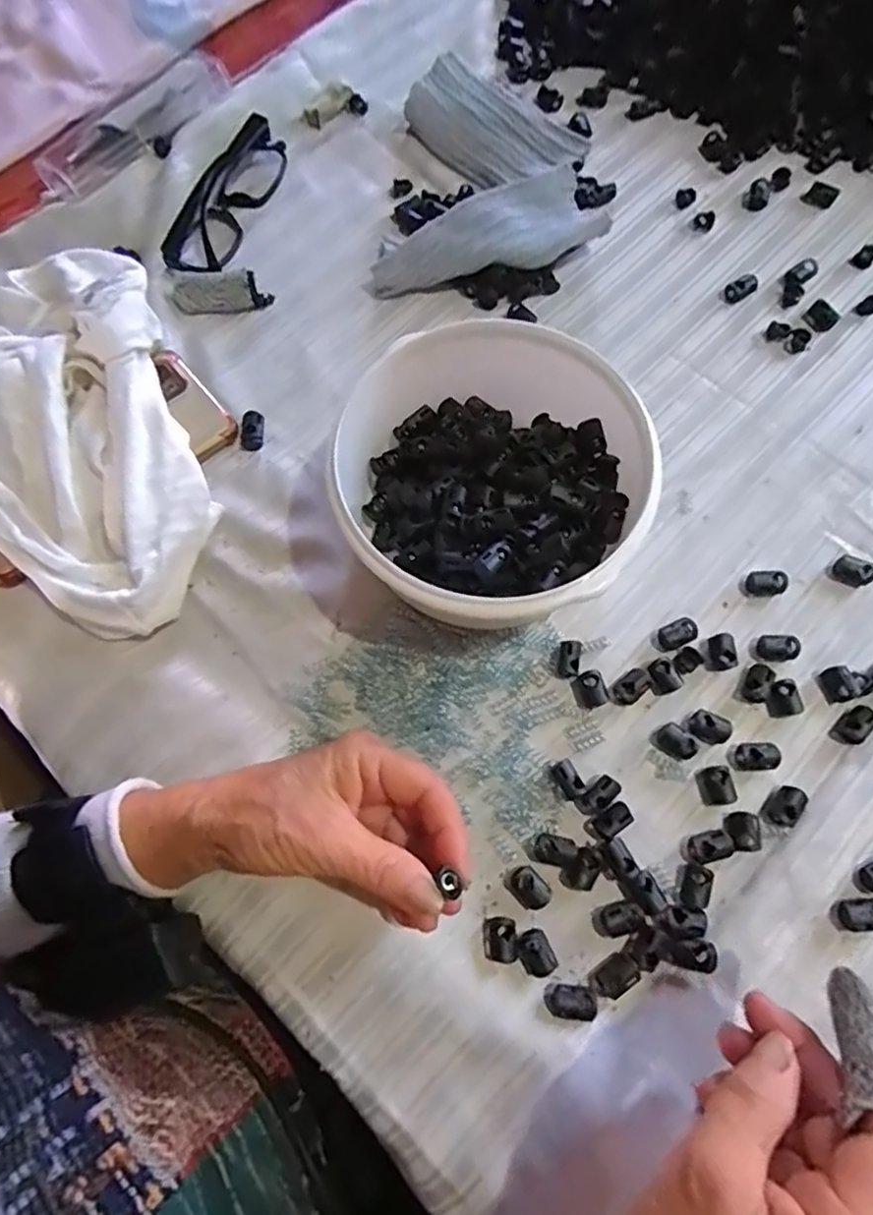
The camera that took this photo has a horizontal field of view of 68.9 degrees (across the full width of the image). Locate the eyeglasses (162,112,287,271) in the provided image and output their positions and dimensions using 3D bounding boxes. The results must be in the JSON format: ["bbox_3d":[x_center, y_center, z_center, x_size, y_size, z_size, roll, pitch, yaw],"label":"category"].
[{"bbox_3d":[-0.147,-0.293,0.452,0.040,0.025,0.131,18,72,7],"label":"eyeglasses"}]

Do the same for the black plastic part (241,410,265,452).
[{"bbox_3d":[-0.118,-0.113,0.408,0.014,0.009,0.025,-1,71,1],"label":"black plastic part"}]

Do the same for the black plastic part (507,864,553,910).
[{"bbox_3d":[0.047,0.141,0.319,0.021,0.011,0.016,42,76,14],"label":"black plastic part"}]

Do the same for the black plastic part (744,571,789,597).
[{"bbox_3d":[0.190,-0.014,0.367,0.022,0.008,0.014,0,71,1],"label":"black plastic part"}]

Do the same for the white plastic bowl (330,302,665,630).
[{"bbox_3d":[0.032,-0.070,0.350,0.162,0.077,0.148,0,71,1],"label":"white plastic bowl"}]

